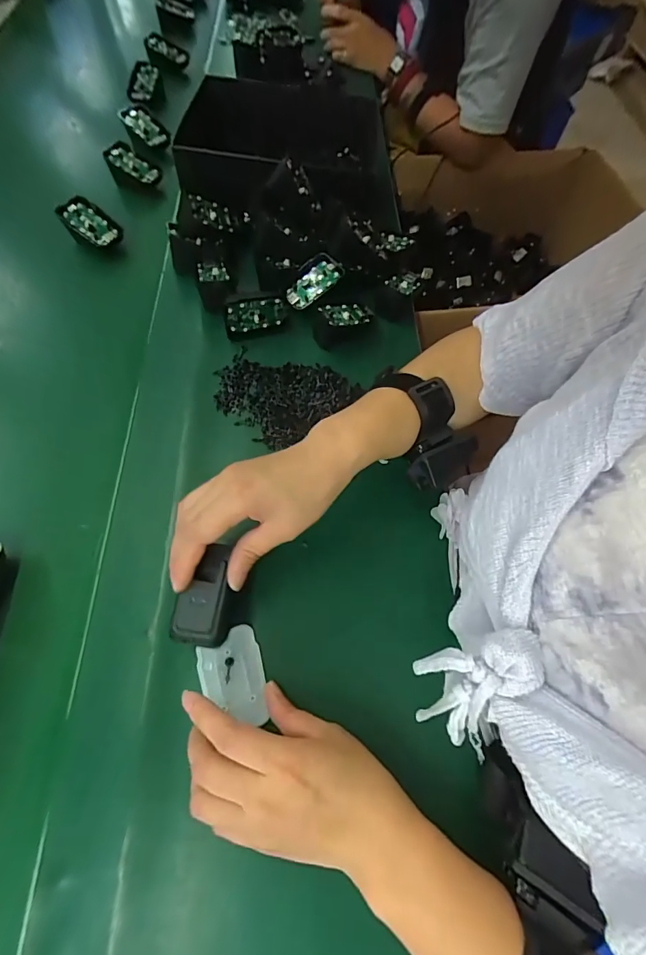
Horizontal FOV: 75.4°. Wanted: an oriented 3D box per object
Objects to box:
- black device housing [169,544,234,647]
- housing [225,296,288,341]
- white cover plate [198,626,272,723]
[{"bbox_3d":[-0.081,0.081,0.292,0.034,0.014,0.068,9,71,2],"label":"black device housing"},{"bbox_3d":[-0.070,-0.171,0.449,0.068,0.040,0.017,-16,65,-11],"label":"housing"},{"bbox_3d":[-0.067,0.147,0.308,0.046,0.005,0.065,-14,64,-10],"label":"white cover plate"}]

